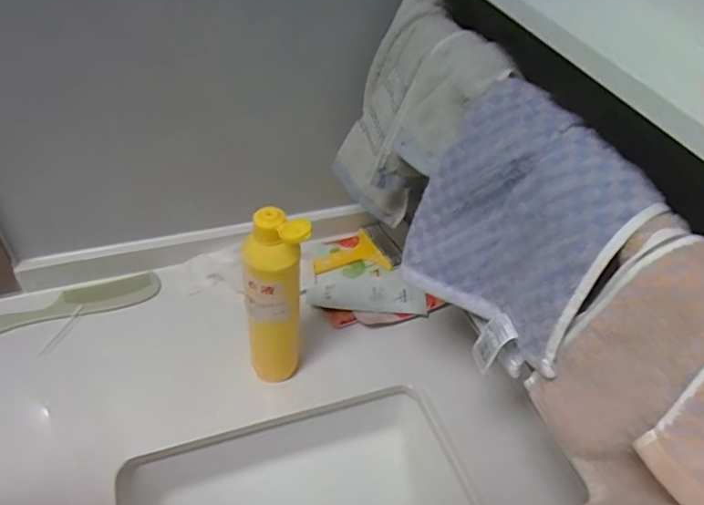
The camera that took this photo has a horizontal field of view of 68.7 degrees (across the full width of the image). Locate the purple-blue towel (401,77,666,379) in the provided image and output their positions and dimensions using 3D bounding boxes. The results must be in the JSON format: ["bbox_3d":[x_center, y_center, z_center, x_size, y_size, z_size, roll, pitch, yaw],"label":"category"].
[{"bbox_3d":[0.117,-0.013,0.386,0.035,0.176,0.166,-2,40,-32],"label":"purple-blue towel"}]

